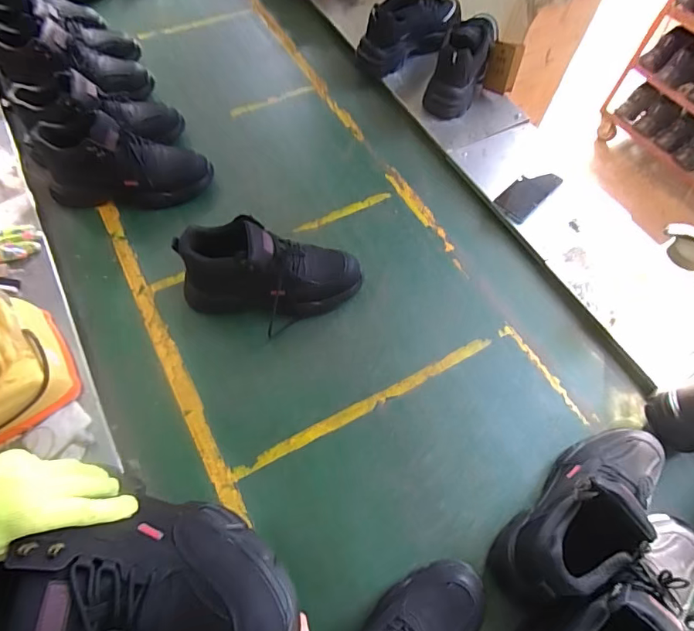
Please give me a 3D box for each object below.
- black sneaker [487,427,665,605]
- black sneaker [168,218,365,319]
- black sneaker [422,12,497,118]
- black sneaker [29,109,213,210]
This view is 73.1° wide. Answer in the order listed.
[{"bbox_3d":[0.334,0.256,0.632,0.302,0.147,0.110,-40,71,-22],"label":"black sneaker"},{"bbox_3d":[-0.130,-0.074,0.795,0.304,0.152,0.098,1,61,-3],"label":"black sneaker"},{"bbox_3d":[0.261,-0.570,1.054,0.102,0.118,0.227,23,63,9],"label":"black sneaker"},{"bbox_3d":[-0.428,-0.287,0.903,0.310,0.143,0.092,-8,62,-8],"label":"black sneaker"}]

